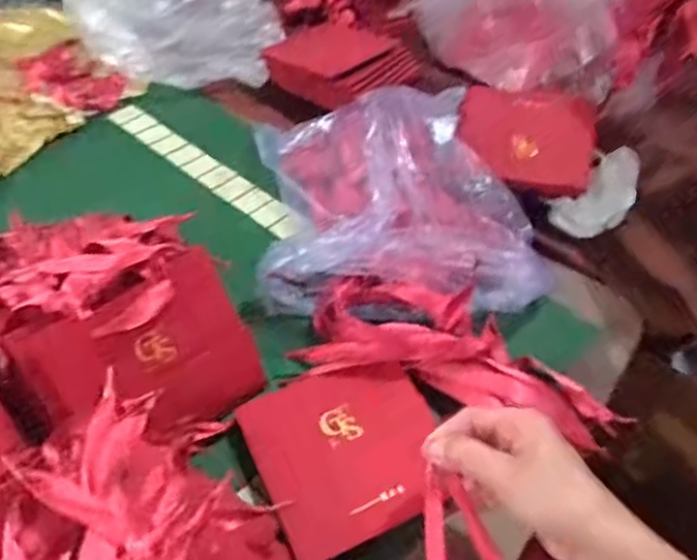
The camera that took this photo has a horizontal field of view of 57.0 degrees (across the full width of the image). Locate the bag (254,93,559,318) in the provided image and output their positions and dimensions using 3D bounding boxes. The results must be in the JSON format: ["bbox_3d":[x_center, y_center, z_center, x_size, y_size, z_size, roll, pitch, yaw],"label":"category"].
[{"bbox_3d":[0.040,-0.085,0.655,0.258,0.088,0.297,0,47,-4],"label":"bag"}]

